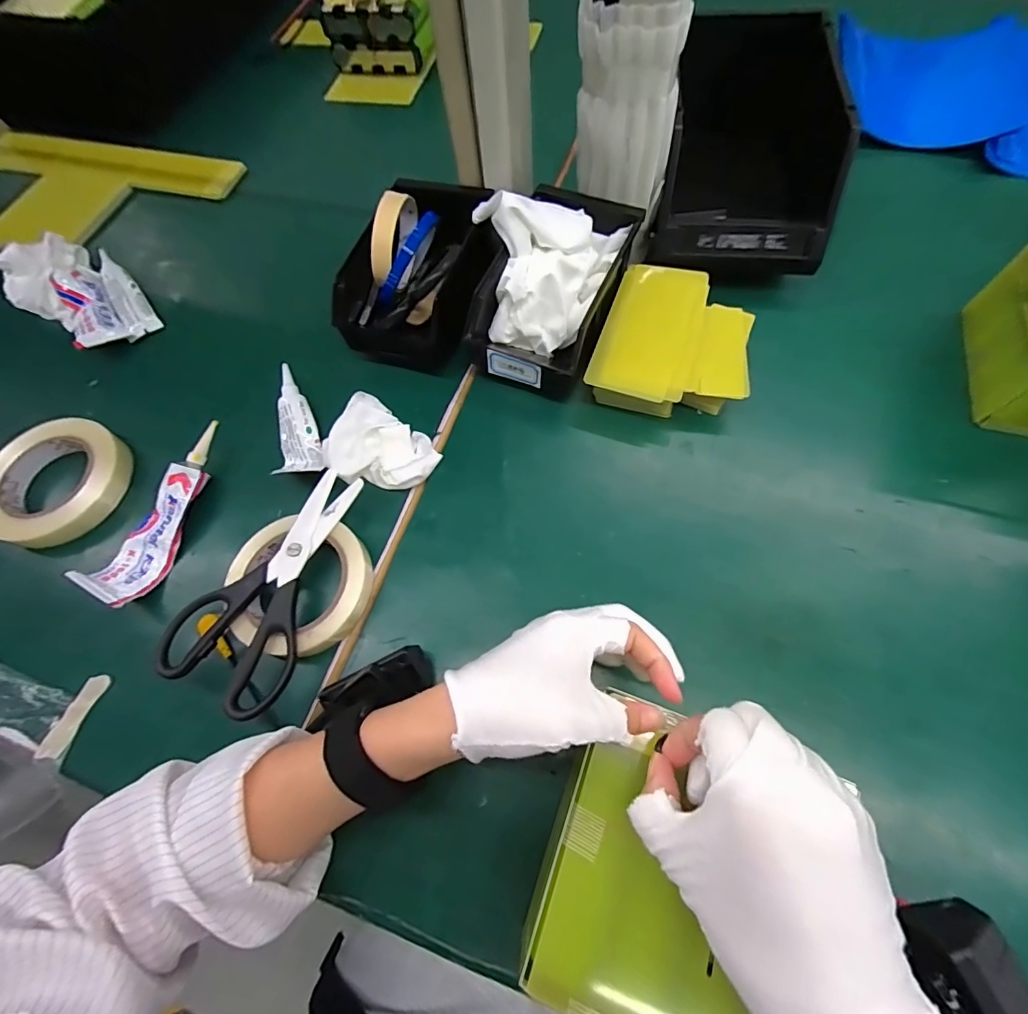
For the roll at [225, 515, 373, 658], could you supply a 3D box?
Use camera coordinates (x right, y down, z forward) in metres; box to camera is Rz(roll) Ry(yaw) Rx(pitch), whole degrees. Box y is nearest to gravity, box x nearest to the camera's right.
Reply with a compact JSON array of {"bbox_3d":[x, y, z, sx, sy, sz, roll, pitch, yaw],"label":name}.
[{"bbox_3d":[-0.168,0.061,0.373,0.108,0.025,0.103,-1,66,3],"label":"roll"}]

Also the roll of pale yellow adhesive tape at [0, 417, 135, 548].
[{"bbox_3d":[-0.424,-0.026,0.438,0.126,0.026,0.118,-2,67,4],"label":"roll of pale yellow adhesive tape"}]

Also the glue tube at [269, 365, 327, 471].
[{"bbox_3d":[-0.202,-0.084,0.448,0.035,0.024,0.108,-14,66,-3],"label":"glue tube"}]

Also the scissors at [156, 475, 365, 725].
[{"bbox_3d":[-0.176,0.054,0.364,0.099,0.011,0.184,24,68,14],"label":"scissors"}]

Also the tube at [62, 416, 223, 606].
[{"bbox_3d":[-0.302,0.002,0.410,0.044,0.030,0.163,13,67,9],"label":"tube"}]

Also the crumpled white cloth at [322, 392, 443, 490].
[{"bbox_3d":[-0.121,-0.053,0.415,0.101,0.031,0.074,35,72,17],"label":"crumpled white cloth"}]

